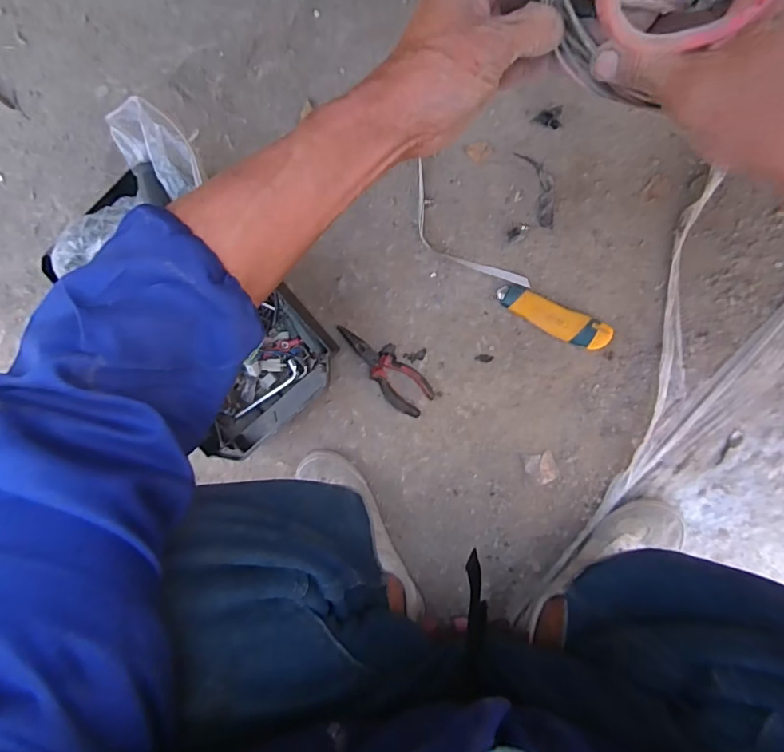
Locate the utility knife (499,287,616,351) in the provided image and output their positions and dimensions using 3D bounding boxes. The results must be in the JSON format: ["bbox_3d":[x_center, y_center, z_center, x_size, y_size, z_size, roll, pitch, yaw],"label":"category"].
[{"bbox_3d":[0.211,-0.075,0.612,0.153,0.023,0.040,25,98,2],"label":"utility knife"}]

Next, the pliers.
[{"bbox_3d":[-0.011,-0.012,0.637,0.156,0.019,0.052,45,98,-1],"label":"pliers"}]

